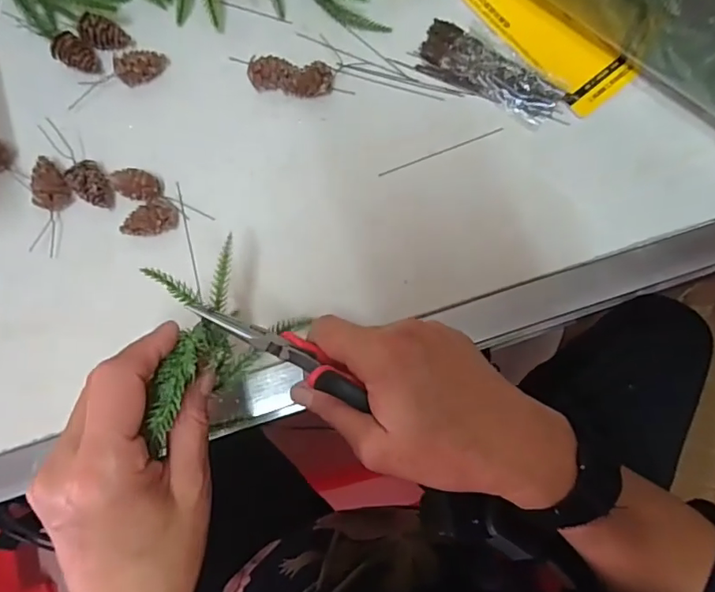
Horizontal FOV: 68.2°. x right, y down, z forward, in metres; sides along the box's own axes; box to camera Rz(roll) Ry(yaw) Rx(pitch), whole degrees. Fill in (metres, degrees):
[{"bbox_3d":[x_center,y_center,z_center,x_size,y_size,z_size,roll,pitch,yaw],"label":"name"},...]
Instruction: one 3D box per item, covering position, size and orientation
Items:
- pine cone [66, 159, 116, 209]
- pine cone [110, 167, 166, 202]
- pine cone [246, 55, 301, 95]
[{"bbox_3d":[-0.184,-0.078,0.369,0.021,0.021,0.032,-39,84,-8],"label":"pine cone"},{"bbox_3d":[-0.156,-0.078,0.371,0.035,0.024,0.021,18,80,1],"label":"pine cone"},{"bbox_3d":[-0.061,-0.164,0.390,0.036,0.022,0.020,6,80,-1],"label":"pine cone"}]

